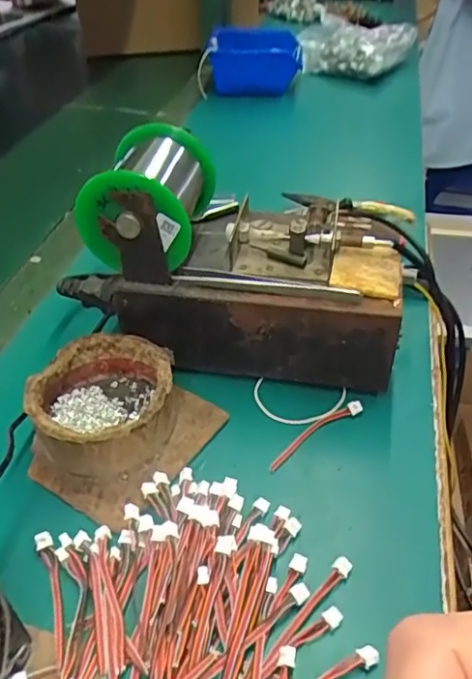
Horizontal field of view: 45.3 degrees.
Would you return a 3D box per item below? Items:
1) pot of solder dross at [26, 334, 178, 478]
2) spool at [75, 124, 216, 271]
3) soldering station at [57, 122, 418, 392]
[{"bbox_3d":[-0.079,0.038,0.345,0.083,0.041,0.080,0,42,0],"label":"pot of solder dross"},{"bbox_3d":[-0.054,-0.091,0.357,0.068,0.058,0.090,7,42,8],"label":"spool"},{"bbox_3d":[0.002,-0.059,0.384,0.221,0.133,0.115,8,42,10],"label":"soldering station"}]

